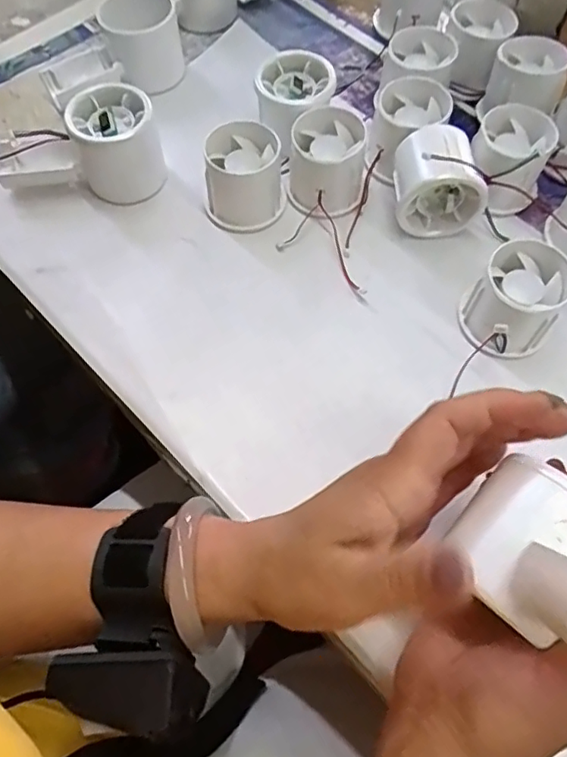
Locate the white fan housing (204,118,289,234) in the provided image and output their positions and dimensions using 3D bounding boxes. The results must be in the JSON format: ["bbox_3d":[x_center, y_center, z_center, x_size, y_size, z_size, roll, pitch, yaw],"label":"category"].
[{"bbox_3d":[-0.027,-0.140,0.395,0.056,0.048,0.058,-3,64,-1],"label":"white fan housing"}]

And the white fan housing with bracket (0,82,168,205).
[{"bbox_3d":[-0.141,-0.163,0.401,0.105,0.060,0.048,0,64,0],"label":"white fan housing with bracket"}]

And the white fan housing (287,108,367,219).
[{"bbox_3d":[0.030,-0.151,0.398,0.054,0.047,0.059,-15,65,-7],"label":"white fan housing"}]

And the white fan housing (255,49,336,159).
[{"bbox_3d":[0.008,-0.199,0.424,0.055,0.055,0.053,0,64,0],"label":"white fan housing"}]

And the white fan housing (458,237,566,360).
[{"bbox_3d":[0.141,-0.046,0.350,0.053,0.042,0.065,34,69,16],"label":"white fan housing"}]

